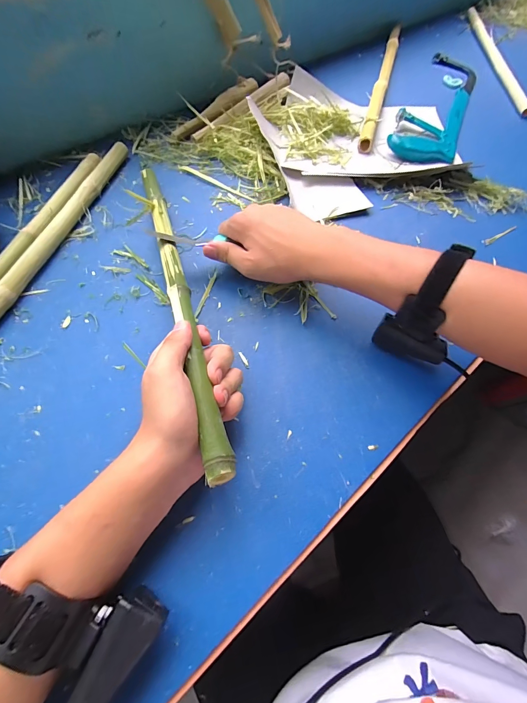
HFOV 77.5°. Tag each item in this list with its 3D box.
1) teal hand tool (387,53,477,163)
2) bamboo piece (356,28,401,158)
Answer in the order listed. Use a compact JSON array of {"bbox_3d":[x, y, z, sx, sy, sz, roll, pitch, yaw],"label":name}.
[{"bbox_3d":[0.325,-0.464,0.603,0.111,0.021,0.405,23,64,8],"label":"teal hand tool"},{"bbox_3d":[0.232,-0.531,0.630,0.025,0.019,0.488,17,62,5],"label":"bamboo piece"}]

